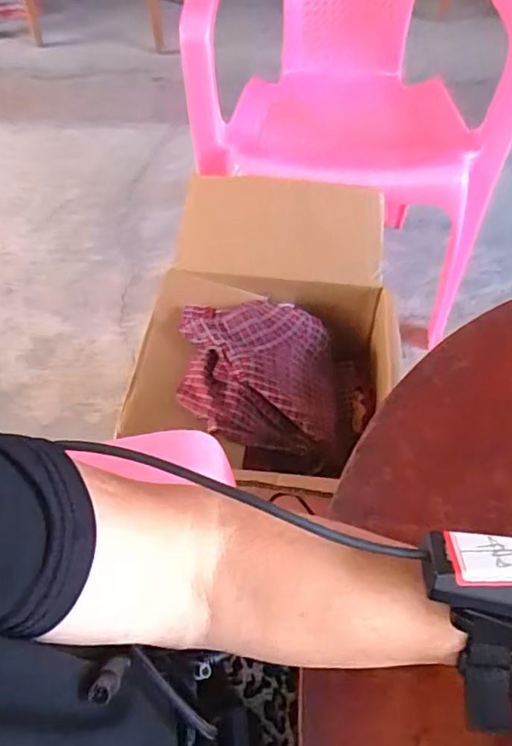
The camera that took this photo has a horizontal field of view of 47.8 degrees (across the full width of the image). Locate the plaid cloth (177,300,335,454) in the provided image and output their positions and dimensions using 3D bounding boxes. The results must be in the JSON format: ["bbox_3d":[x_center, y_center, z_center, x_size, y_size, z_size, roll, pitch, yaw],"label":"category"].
[{"bbox_3d":[0.004,-0.007,0.771,0.199,0.078,0.201,-2,54,-1],"label":"plaid cloth"}]

